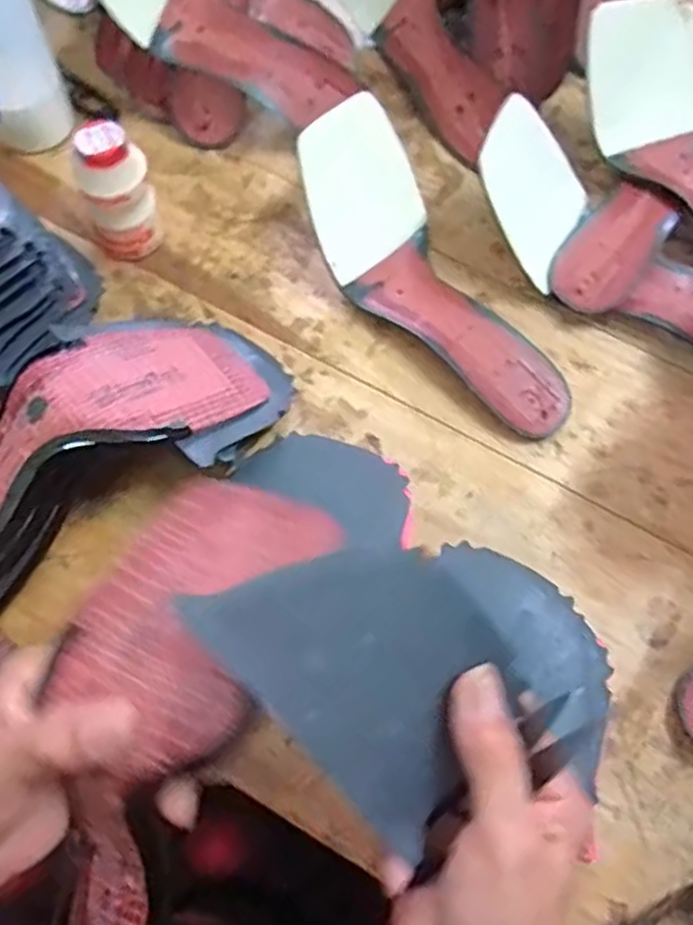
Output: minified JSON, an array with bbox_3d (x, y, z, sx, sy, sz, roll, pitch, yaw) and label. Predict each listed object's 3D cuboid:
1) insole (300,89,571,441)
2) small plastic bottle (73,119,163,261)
[{"bbox_3d":[0.054,-0.117,0.464,0.084,0.047,0.244,-36,86,-16],"label":"insole"},{"bbox_3d":[-0.145,-0.170,0.456,0.041,0.081,0.034,-21,69,-11],"label":"small plastic bottle"}]

